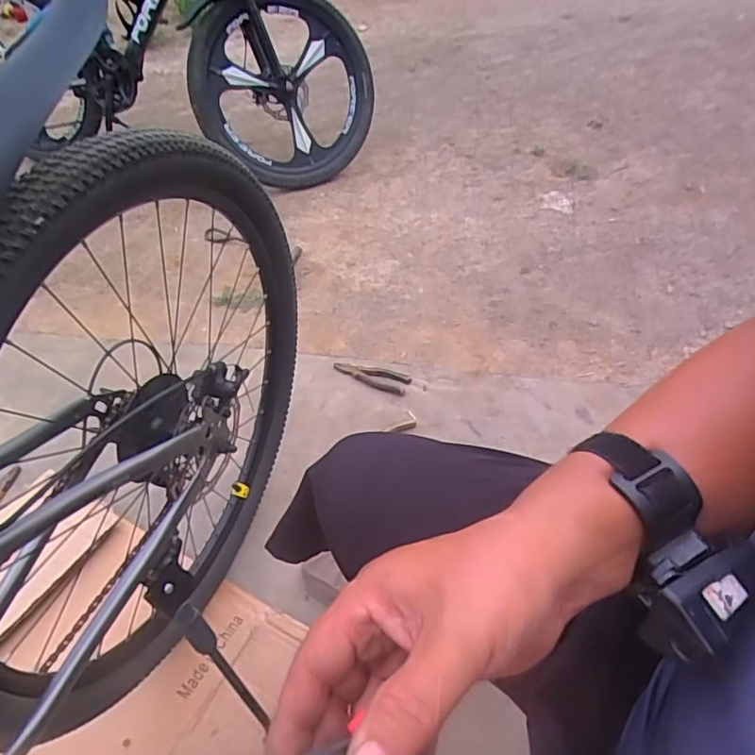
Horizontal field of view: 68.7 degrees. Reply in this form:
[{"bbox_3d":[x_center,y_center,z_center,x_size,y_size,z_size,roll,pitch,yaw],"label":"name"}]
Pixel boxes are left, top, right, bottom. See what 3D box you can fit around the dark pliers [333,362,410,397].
[{"bbox_3d":[-0.013,-0.004,1.138,0.158,0.012,0.055,17,50,17],"label":"dark pliers"}]

